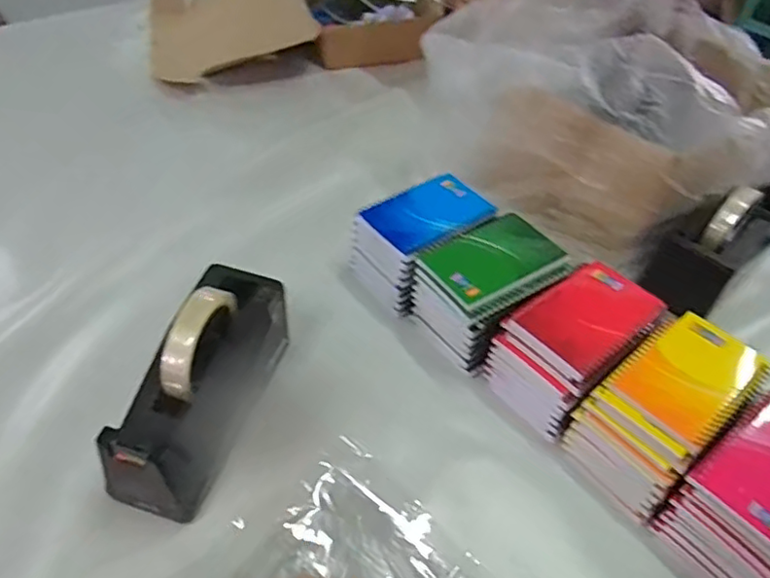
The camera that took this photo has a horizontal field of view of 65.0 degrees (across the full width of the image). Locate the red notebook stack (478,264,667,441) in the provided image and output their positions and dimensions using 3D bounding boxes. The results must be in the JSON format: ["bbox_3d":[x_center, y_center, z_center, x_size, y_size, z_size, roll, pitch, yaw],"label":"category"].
[{"bbox_3d":[0.178,0.051,0.569,0.146,0.087,0.091,-30,56,-27],"label":"red notebook stack"}]

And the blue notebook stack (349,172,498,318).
[{"bbox_3d":[0.041,-0.050,0.654,0.138,0.080,0.097,-26,55,-25],"label":"blue notebook stack"}]

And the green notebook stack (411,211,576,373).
[{"bbox_3d":[0.107,-0.002,0.607,0.145,0.086,0.100,-32,58,-29],"label":"green notebook stack"}]

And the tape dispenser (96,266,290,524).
[{"bbox_3d":[-0.152,0.078,0.497,0.078,0.116,0.188,14,48,8],"label":"tape dispenser"}]

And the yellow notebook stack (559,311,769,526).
[{"bbox_3d":[0.241,0.106,0.527,0.154,0.086,0.089,-32,58,-29],"label":"yellow notebook stack"}]

